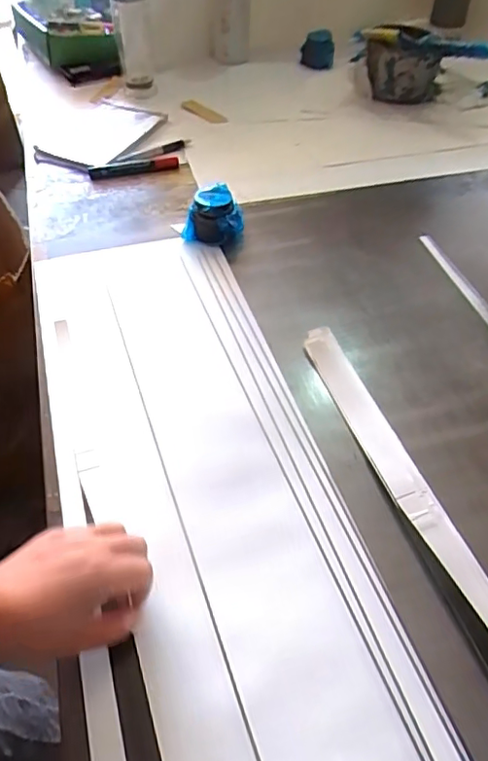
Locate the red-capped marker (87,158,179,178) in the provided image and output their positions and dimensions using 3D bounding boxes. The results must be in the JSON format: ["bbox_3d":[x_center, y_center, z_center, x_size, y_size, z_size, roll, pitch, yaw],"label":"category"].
[{"bbox_3d":[-0.168,-0.325,0.848,0.134,0.010,0.024,-8,51,-8],"label":"red-capped marker"}]

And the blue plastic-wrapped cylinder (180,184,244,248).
[{"bbox_3d":[-0.036,-0.210,0.713,0.073,0.058,0.061,20,53,15],"label":"blue plastic-wrapped cylinder"}]

